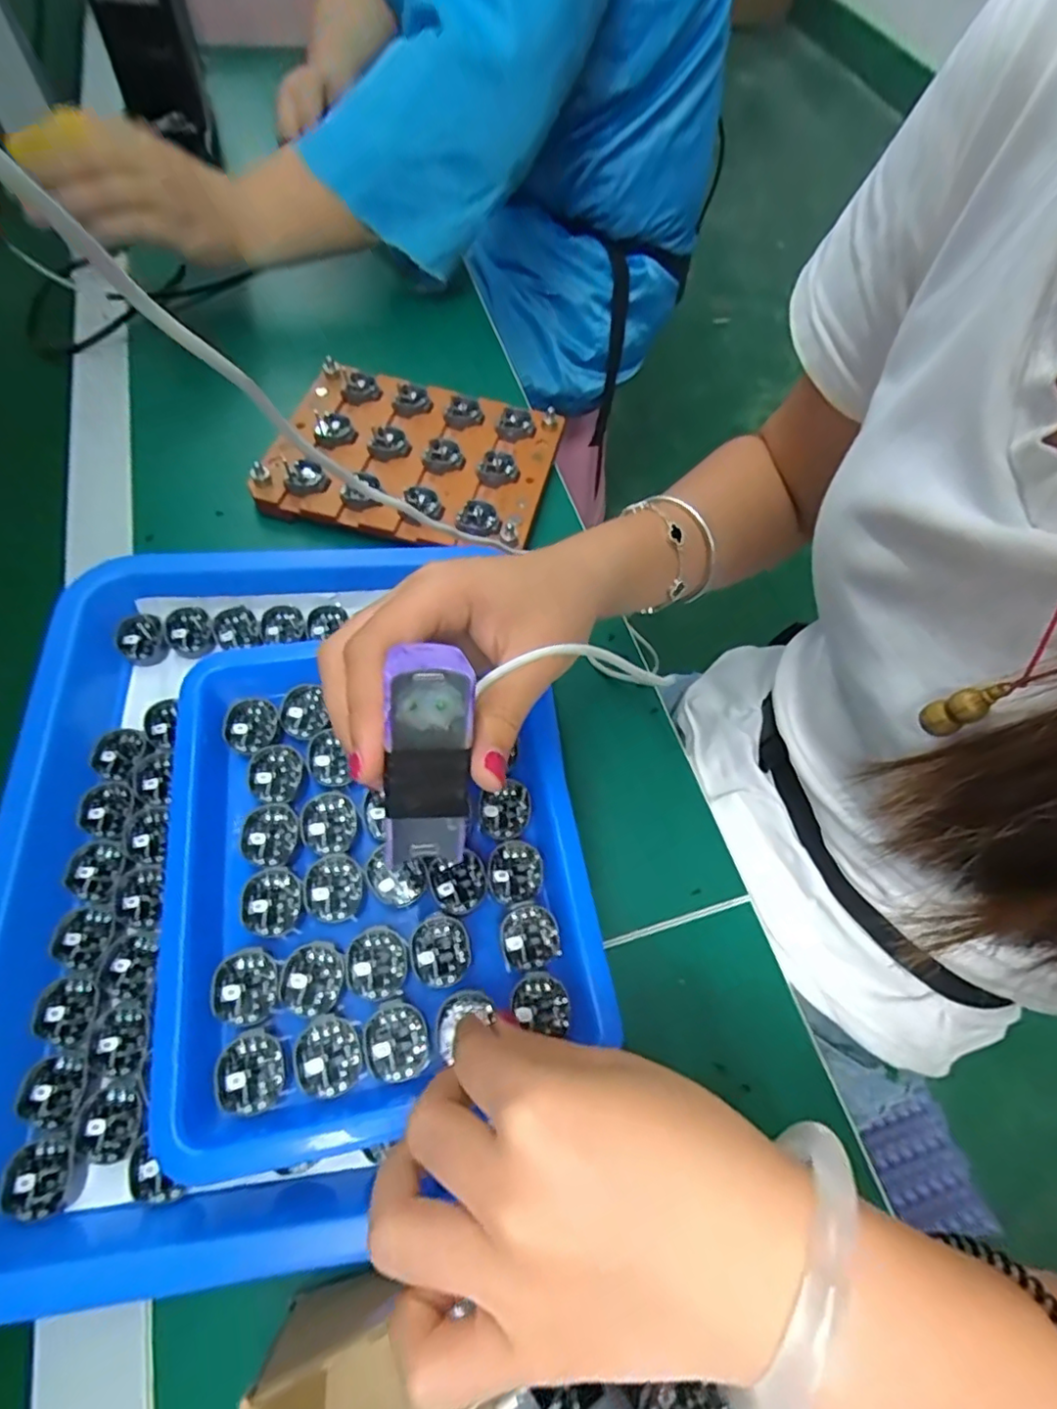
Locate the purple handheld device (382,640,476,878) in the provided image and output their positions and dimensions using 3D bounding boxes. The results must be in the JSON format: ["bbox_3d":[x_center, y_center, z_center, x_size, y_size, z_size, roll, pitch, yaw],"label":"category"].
[{"bbox_3d":[-0.032,0.021,0.200,0.026,0.076,0.019,4,26,-1],"label":"purple handheld device"}]

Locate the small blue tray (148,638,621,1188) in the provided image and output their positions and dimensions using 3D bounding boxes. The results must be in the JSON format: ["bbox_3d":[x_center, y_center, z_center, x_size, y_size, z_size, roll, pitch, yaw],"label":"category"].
[{"bbox_3d":[-0.073,0.068,0.274,0.189,0.027,0.209,-9,63,-8],"label":"small blue tray"}]

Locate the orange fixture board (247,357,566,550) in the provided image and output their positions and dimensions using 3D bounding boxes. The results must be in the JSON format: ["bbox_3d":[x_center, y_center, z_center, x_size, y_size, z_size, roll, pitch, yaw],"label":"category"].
[{"bbox_3d":[-0.081,-0.173,0.427,0.184,0.022,0.137,14,62,4],"label":"orange fixture board"}]

